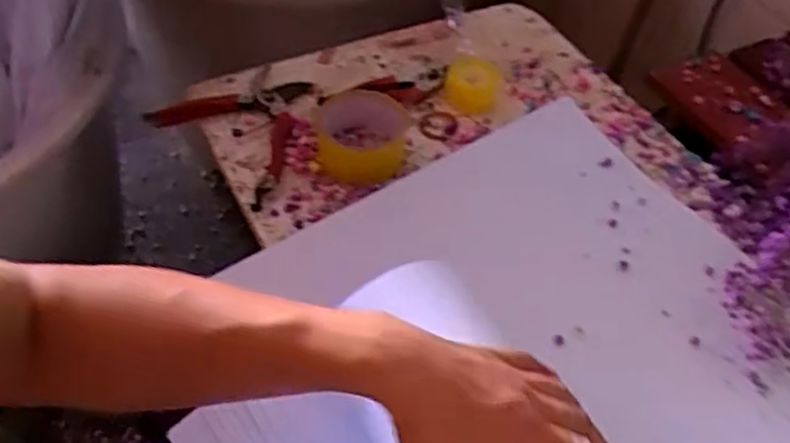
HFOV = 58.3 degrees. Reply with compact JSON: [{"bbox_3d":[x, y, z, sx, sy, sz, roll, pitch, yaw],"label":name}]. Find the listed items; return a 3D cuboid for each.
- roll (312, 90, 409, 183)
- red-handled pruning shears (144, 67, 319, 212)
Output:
[{"bbox_3d":[-0.037,-0.090,0.735,0.095,0.034,0.117,6,49,0],"label":"roll"},{"bbox_3d":[-0.145,-0.110,0.757,0.172,0.018,0.169,35,55,22],"label":"red-handled pruning shears"}]

